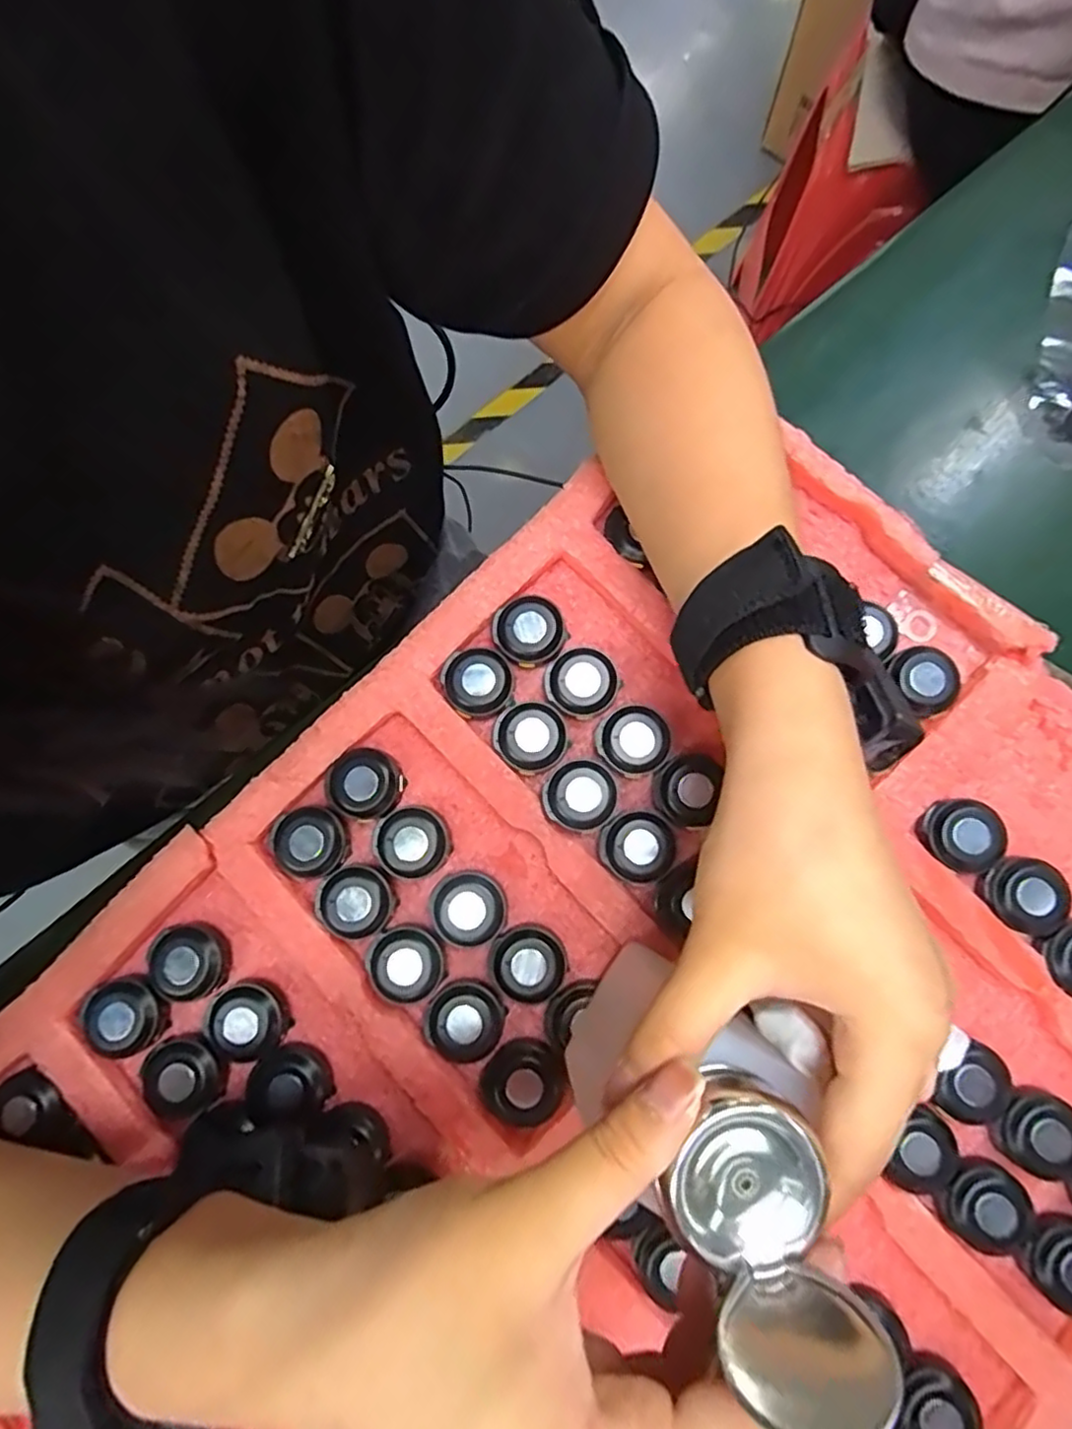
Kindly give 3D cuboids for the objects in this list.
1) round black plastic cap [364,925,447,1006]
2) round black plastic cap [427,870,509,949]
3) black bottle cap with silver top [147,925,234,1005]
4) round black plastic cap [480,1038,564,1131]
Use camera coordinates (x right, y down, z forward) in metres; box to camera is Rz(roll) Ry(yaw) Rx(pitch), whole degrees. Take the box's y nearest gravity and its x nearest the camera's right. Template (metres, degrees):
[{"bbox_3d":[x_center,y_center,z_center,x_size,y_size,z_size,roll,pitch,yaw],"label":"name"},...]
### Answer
[{"bbox_3d":[-0.052,0.100,0.269,0.029,0.012,0.029,0,80,3],"label":"round black plastic cap"},{"bbox_3d":[-0.028,0.078,0.270,0.030,0.012,0.028,0,80,3],"label":"round black plastic cap"},{"bbox_3d":[-0.140,0.100,0.270,0.029,0.011,0.029,0,80,3],"label":"black bottle cap with silver top"},{"bbox_3d":[-0.005,0.140,0.254,0.030,0.008,0.026,-32,80,-3],"label":"round black plastic cap"}]

